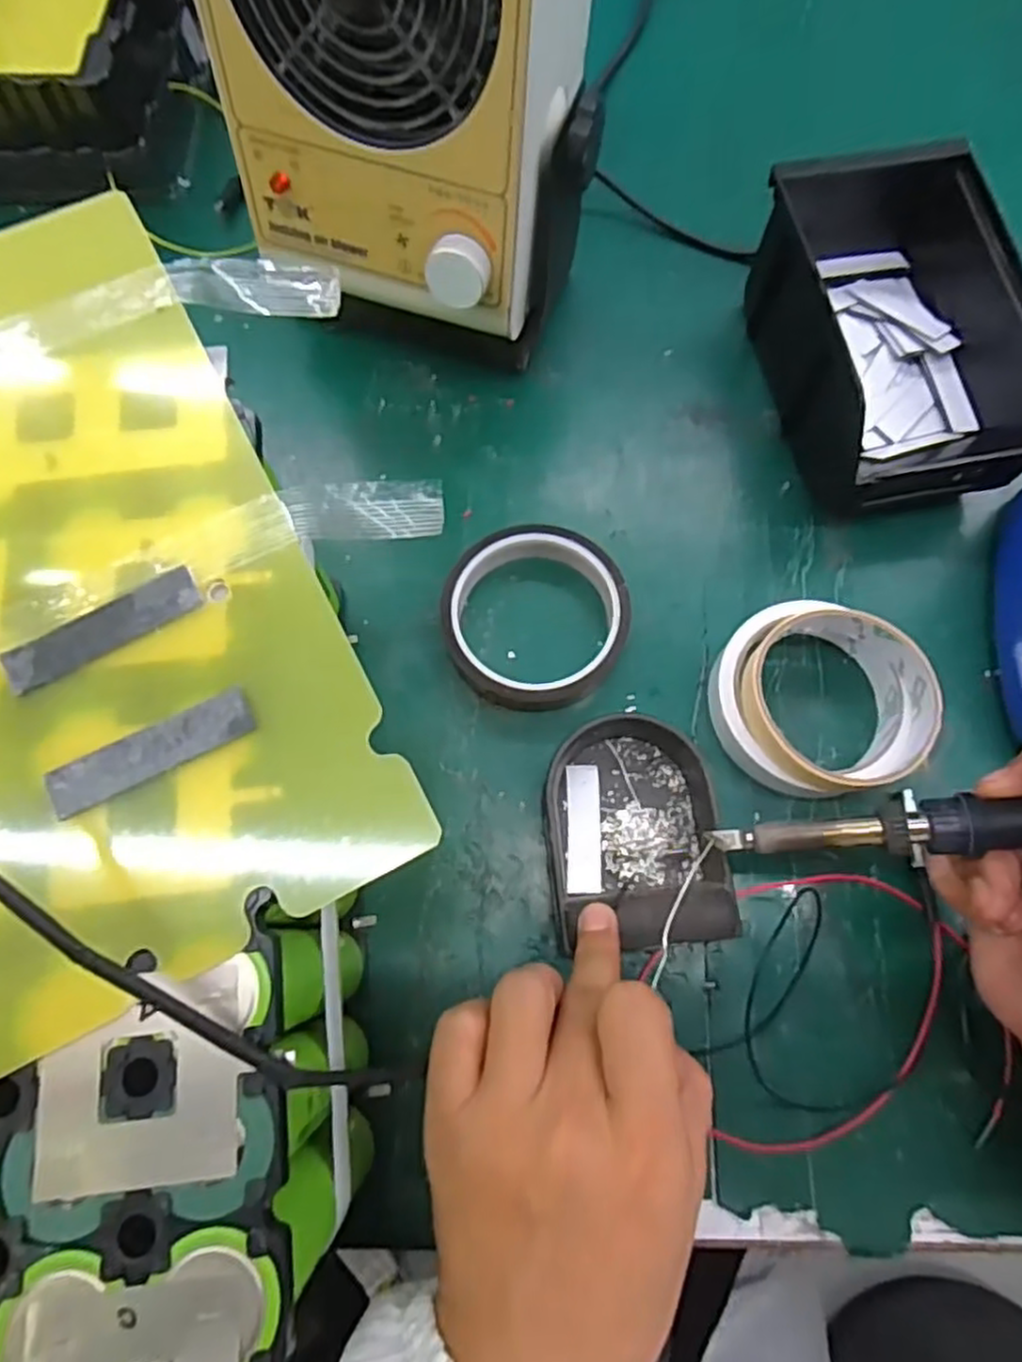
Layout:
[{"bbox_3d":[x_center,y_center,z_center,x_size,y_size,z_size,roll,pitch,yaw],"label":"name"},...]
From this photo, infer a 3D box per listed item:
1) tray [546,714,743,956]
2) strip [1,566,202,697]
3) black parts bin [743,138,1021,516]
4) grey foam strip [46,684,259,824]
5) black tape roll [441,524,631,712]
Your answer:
[{"bbox_3d":[0.056,0.063,0.329,0.076,0.036,0.099,0,74,2],"label":"tray"},{"bbox_3d":[-0.124,-0.016,0.226,0.059,0.004,0.016,-30,75,-8],"label":"strip"},{"bbox_3d":[0.197,-0.187,0.393,0.103,0.073,0.189,-9,73,-2],"label":"black parts bin"},{"bbox_3d":[-0.104,0.020,0.214,0.059,0.004,0.015,-27,75,-7],"label":"grey foam strip"},{"bbox_3d":[0.012,-0.033,0.371,0.090,0.022,0.090,0,73,0],"label":"black tape roll"}]

